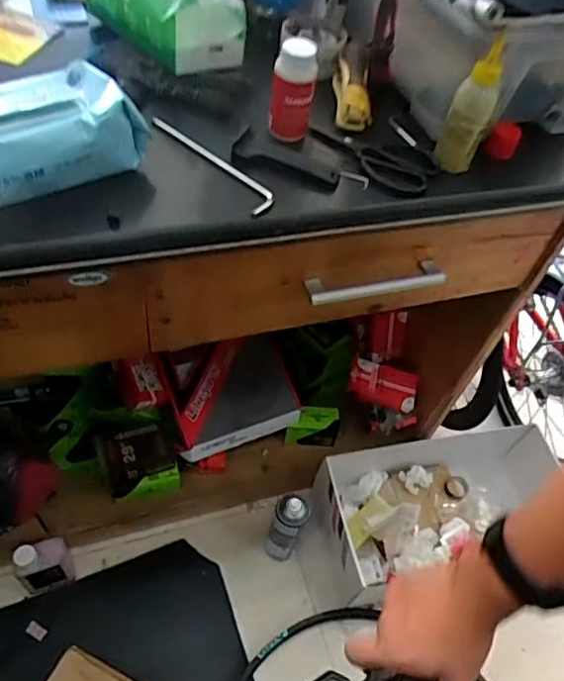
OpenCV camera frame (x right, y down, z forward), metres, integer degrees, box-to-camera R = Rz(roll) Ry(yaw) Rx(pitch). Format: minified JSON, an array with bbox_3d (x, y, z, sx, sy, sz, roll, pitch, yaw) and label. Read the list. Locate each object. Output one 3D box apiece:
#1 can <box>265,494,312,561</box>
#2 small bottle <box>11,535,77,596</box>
[{"bbox_3d":[0.007,0.372,1.121,0.070,0.235,0.052,19,51,8],"label":"can"},{"bbox_3d":[-0.442,0.424,1.076,0.087,0.172,0.058,-17,55,-20],"label":"small bottle"}]

